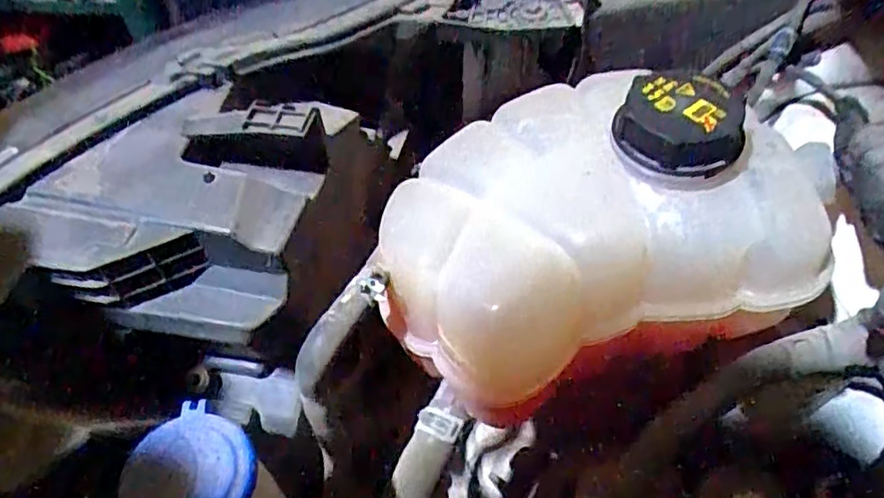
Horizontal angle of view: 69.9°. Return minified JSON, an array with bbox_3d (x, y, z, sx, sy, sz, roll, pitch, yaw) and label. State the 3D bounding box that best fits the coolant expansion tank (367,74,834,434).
[{"bbox_3d":[0.071,-0.012,0.353,0.212,0.149,0.154,-10,52,-7],"label":"coolant expansion tank"}]

